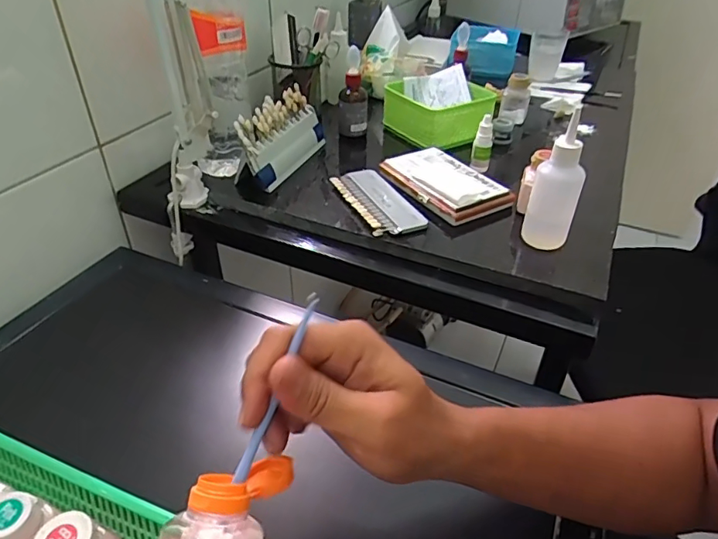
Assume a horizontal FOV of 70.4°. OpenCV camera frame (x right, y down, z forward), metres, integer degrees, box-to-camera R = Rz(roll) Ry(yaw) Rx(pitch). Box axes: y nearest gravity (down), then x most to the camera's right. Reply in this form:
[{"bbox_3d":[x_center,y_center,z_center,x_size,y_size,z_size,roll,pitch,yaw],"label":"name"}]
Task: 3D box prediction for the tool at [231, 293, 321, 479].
[{"bbox_3d":[-0.043,0.061,0.270,0.006,0.004,0.103,16,72,17],"label":"tool"}]

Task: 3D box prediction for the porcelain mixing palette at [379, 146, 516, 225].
[{"bbox_3d":[0.106,-0.112,0.637,0.091,0.025,0.150,-23,45,-28],"label":"porcelain mixing palette"}]

